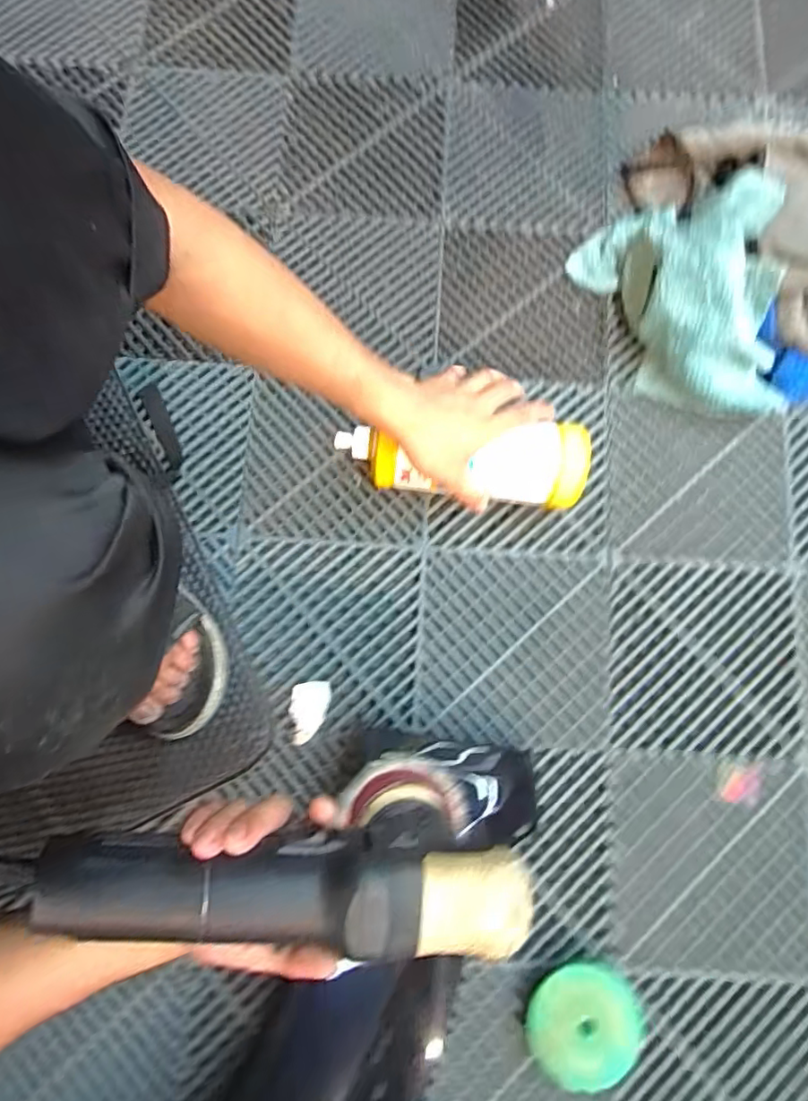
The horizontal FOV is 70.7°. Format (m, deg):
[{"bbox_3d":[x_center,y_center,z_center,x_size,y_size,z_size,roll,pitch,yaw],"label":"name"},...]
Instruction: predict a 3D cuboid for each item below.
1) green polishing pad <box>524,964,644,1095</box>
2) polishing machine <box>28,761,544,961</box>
[{"bbox_3d":[0.169,0.434,0.521,0.105,0.033,0.093,10,79,2],"label":"green polishing pad"},{"bbox_3d":[-0.068,0.210,0.402,0.287,0.142,0.089,2,79,0],"label":"polishing machine"}]

